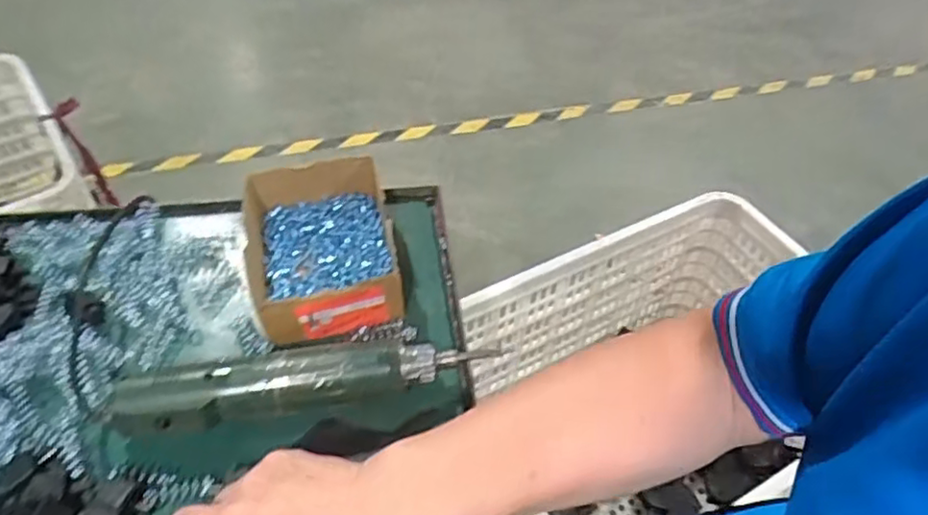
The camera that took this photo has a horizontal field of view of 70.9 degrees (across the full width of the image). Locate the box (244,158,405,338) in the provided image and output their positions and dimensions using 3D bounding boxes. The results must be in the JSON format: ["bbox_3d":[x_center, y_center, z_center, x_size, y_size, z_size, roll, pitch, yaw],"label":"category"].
[{"bbox_3d":[-0.112,-0.010,0.506,0.110,0.048,0.145,-8,50,-10],"label":"box"}]

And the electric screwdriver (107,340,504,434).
[{"bbox_3d":[-0.104,0.084,0.434,0.238,0.032,0.042,-6,50,-8],"label":"electric screwdriver"}]

